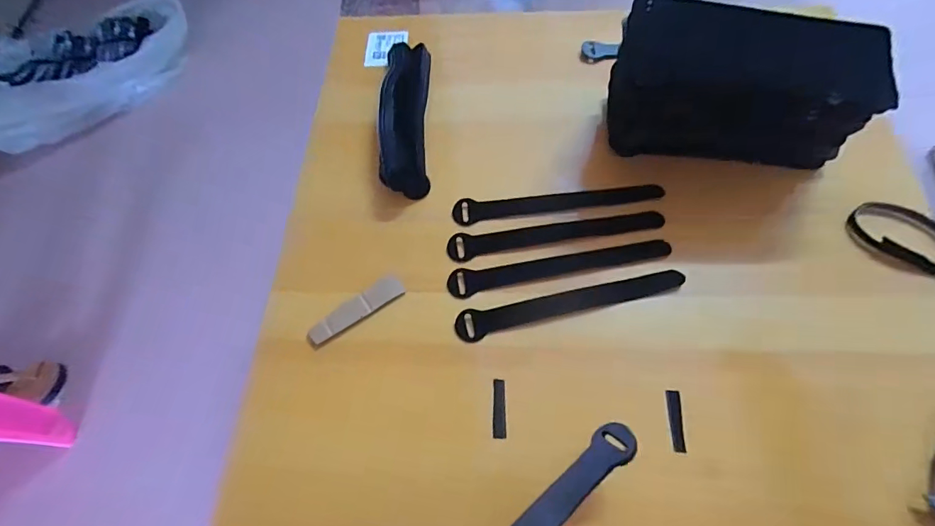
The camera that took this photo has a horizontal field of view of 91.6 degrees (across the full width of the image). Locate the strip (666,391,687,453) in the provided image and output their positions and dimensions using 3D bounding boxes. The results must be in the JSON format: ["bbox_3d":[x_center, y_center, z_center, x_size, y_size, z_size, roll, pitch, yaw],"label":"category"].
[{"bbox_3d":[0.158,0.119,0.344,0.010,0.005,0.044,2,63,4],"label":"strip"}]

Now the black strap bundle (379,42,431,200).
[{"bbox_3d":[-0.065,-0.162,0.479,0.049,0.039,0.199,-2,63,2],"label":"black strap bundle"}]

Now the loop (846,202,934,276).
[{"bbox_3d":[0.388,-0.025,0.400,0.063,0.015,0.086,-39,68,-16],"label":"loop"}]

